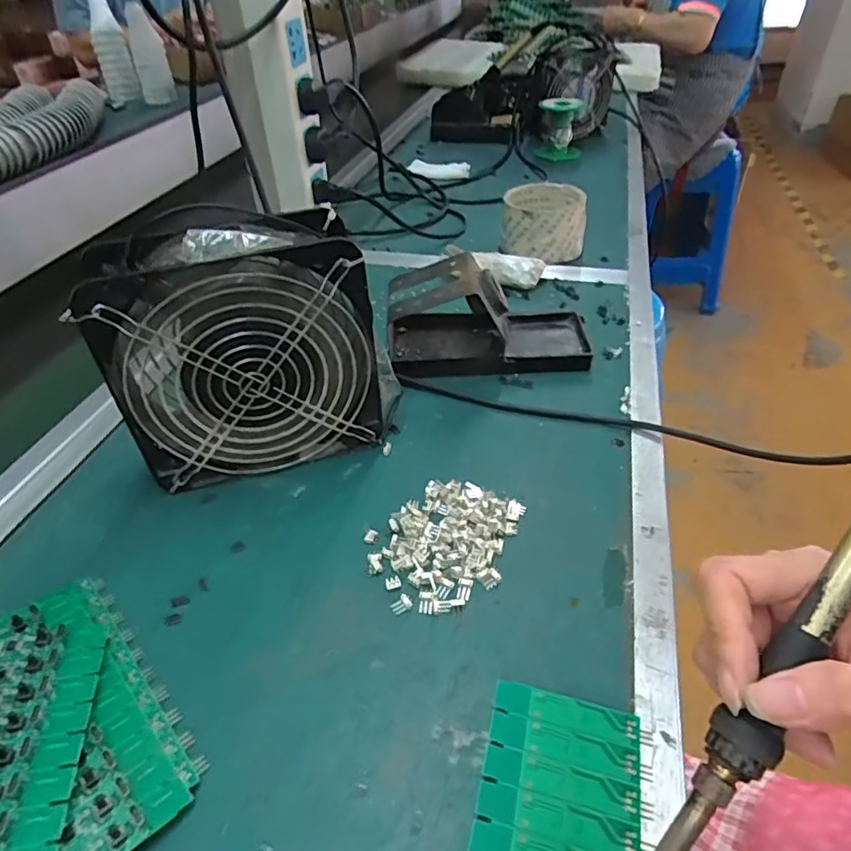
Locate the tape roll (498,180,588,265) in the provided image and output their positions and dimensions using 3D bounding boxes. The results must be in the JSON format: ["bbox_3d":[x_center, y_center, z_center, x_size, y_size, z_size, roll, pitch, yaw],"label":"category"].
[{"bbox_3d":[0.122,-0.209,0.603,0.084,0.057,0.088,6,42,9],"label":"tape roll"}]

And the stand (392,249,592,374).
[{"bbox_3d":[0.051,-0.089,0.456,0.153,0.068,0.076,-3,41,-2],"label":"stand"}]

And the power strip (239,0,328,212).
[{"bbox_3d":[-0.128,-0.300,0.529,0.057,0.210,0.043,-10,42,-10],"label":"power strip"}]

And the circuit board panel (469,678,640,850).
[{"bbox_3d":[0.046,0.165,0.211,0.061,0.004,0.135,9,42,12],"label":"circuit board panel"}]

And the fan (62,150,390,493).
[{"bbox_3d":[-0.106,-0.048,0.357,0.158,0.155,0.059,-13,42,-13],"label":"fan"}]

